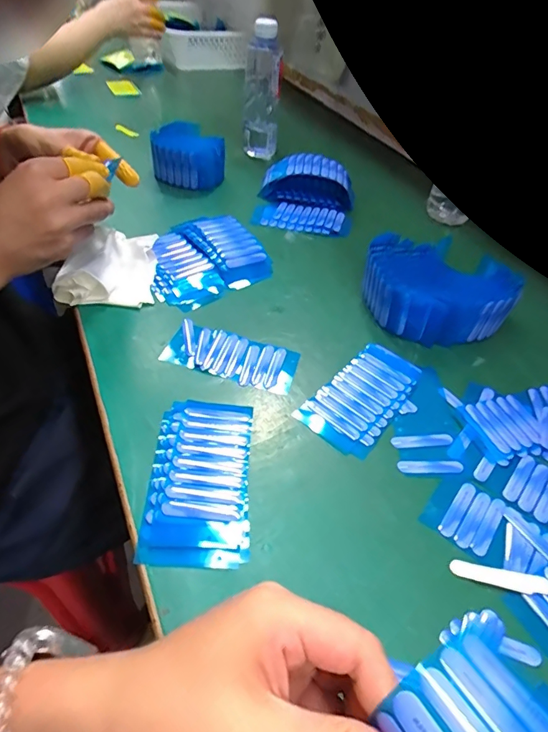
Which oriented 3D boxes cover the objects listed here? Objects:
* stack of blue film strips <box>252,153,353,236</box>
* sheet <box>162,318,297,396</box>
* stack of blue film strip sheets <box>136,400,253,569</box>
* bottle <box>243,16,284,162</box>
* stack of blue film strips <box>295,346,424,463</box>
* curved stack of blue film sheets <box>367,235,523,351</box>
[{"bbox_3d":[0.045,-0.239,0.614,0.134,0.049,0.132,8,45,1],"label":"stack of blue film strips"},{"bbox_3d":[-0.039,-0.009,0.410,0.117,0.004,0.054,16,46,9],"label":"sheet"},{"bbox_3d":[-0.052,0.075,0.323,0.070,0.012,0.131,3,45,-4],"label":"stack of blue film strip sheets"},{"bbox_3d":[-0.017,-0.427,0.705,0.048,0.178,0.049,12,45,5],"label":"bottle"},{"bbox_3d":[0.081,0.026,0.392,0.066,0.006,0.126,34,51,25],"label":"stack of blue film strips"},{"bbox_3d":[0.168,-0.077,0.467,0.146,0.054,0.117,19,46,12],"label":"curved stack of blue film sheets"}]

